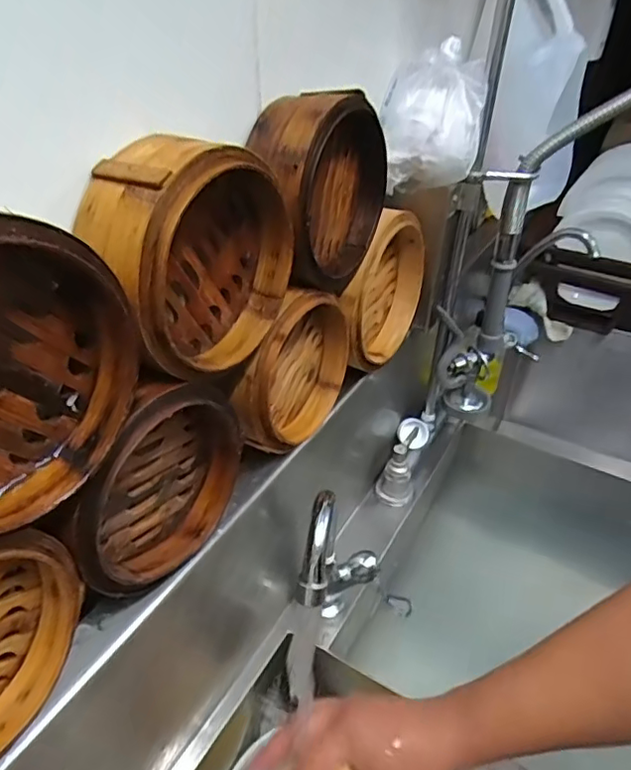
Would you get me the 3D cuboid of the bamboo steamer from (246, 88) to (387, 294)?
[{"bbox_3d":[0.001,-0.152,0.459,0.055,0.144,0.149,21,40,26],"label":"bamboo steamer"}]

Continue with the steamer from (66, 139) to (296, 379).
[{"bbox_3d":[-0.078,-0.082,0.363,0.055,0.138,0.139,20,39,25],"label":"steamer"}]

